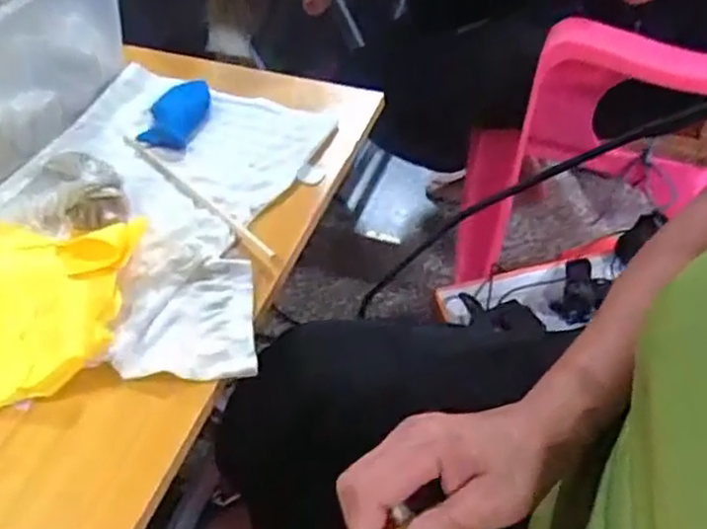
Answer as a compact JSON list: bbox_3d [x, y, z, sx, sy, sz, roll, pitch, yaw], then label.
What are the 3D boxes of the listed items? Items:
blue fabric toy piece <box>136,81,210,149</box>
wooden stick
[{"bbox_3d":[-0.167,-0.148,0.664,0.047,0.014,0.089,5,48,7],"label":"blue fabric toy piece"},{"bbox_3d":[-0.142,-0.064,0.599,0.013,0.008,0.215,-36,56,-27],"label":"wooden stick"}]

